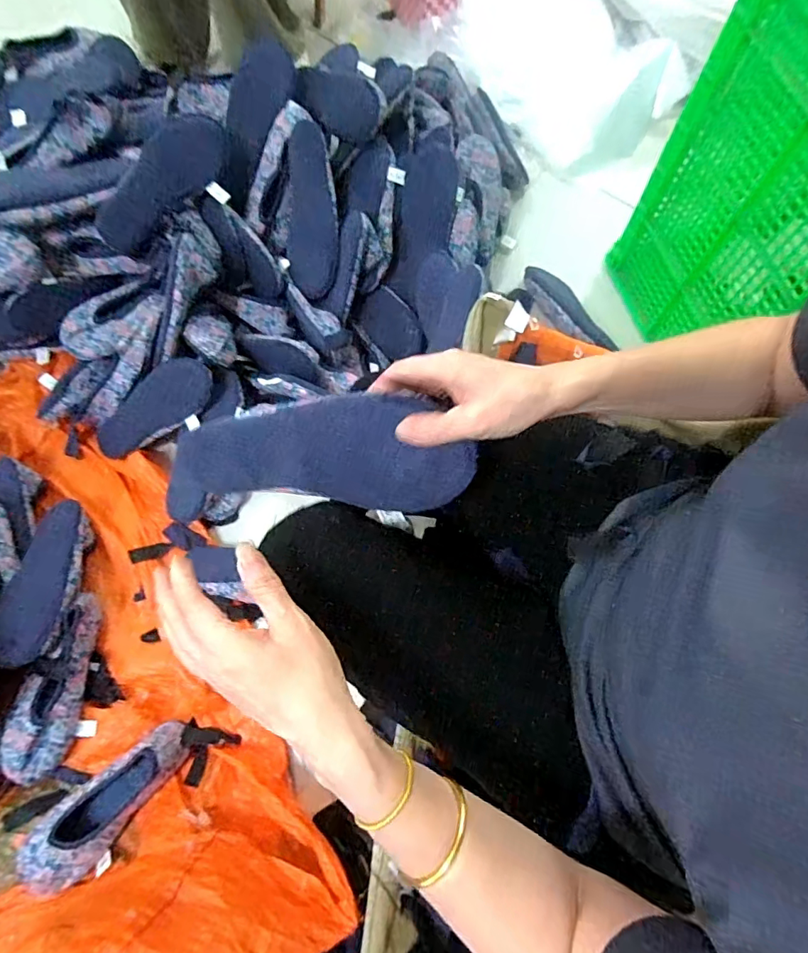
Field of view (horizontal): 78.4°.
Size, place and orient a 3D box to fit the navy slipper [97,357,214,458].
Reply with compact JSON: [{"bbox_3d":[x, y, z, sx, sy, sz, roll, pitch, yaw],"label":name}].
[{"bbox_3d":[-0.425,-0.112,0.842,0.259,0.034,0.090,-27,96,20],"label":"navy slipper"}]

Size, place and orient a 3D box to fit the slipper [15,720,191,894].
[{"bbox_3d":[-0.406,0.449,0.683,0.248,0.063,0.085,-43,76,-11],"label":"slipper"}]

